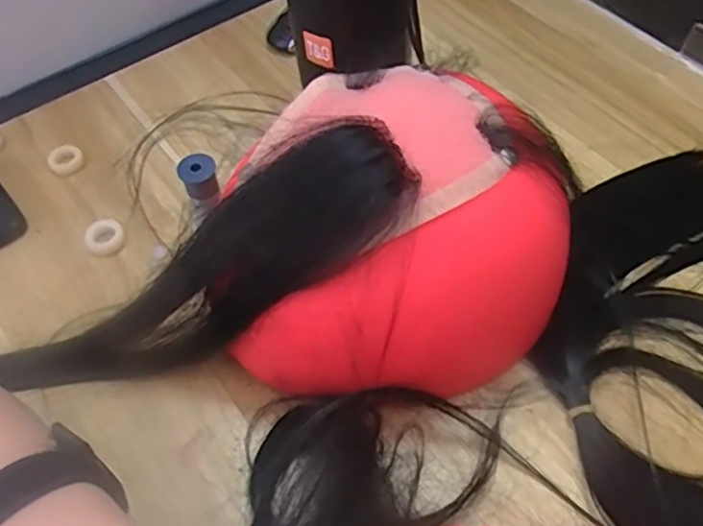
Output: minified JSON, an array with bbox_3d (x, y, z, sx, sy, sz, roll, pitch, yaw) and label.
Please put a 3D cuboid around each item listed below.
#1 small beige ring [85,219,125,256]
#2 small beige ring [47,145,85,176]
[{"bbox_3d":[-0.153,-0.016,0.388,0.023,0.008,0.024,-1,56,1],"label":"small beige ring"},{"bbox_3d":[-0.193,-0.071,0.422,0.022,0.011,0.019,-32,60,-18],"label":"small beige ring"}]

